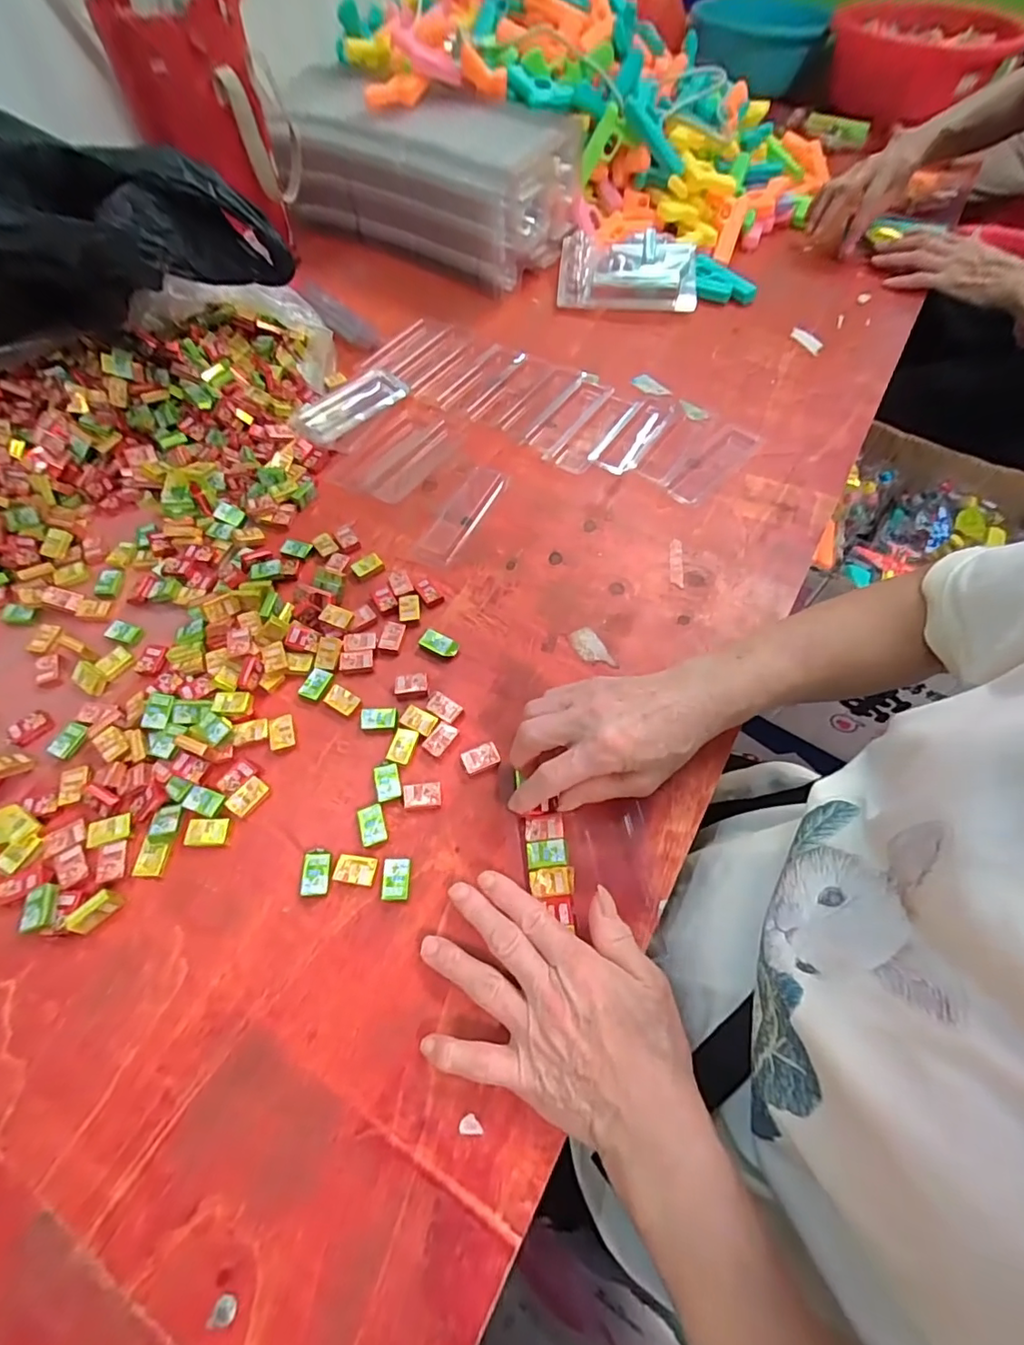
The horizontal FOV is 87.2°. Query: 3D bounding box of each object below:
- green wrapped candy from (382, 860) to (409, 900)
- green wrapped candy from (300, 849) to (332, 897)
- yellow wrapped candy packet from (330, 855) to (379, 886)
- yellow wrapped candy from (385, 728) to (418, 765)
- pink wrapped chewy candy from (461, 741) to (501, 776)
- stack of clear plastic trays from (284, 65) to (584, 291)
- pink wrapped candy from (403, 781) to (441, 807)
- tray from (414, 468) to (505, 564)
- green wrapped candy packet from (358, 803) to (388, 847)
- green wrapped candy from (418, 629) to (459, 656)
[{"bbox_3d":[-0.075,0.133,0.346,0.016,0.008,0.025,0,61,-1],"label":"green wrapped candy"},{"bbox_3d":[-0.126,0.129,0.348,0.017,0.008,0.028,-4,61,-3],"label":"green wrapped candy"},{"bbox_3d":[-0.101,0.127,0.347,0.026,0.008,0.018,4,61,1],"label":"yellow wrapped candy packet"},{"bbox_3d":[-0.080,0.053,0.389,0.018,0.004,0.026,17,62,9],"label":"yellow wrapped candy"},{"bbox_3d":[-0.022,0.061,0.388,0.027,0.009,0.019,-21,63,-12],"label":"pink wrapped chewy candy"},{"bbox_3d":[-0.112,-0.661,0.722,0.379,0.129,0.183,23,63,12],"label":"stack of clear plastic trays"},{"bbox_3d":[-0.062,0.085,0.374,0.026,0.009,0.017,-1,61,-1],"label":"pink wrapped candy"},{"bbox_3d":[-0.047,-0.150,0.512,0.042,0.007,0.129,22,63,11],"label":"tray"},{"bbox_3d":[-0.094,0.103,0.363,0.017,0.008,0.026,-17,62,-10],"label":"green wrapped candy packet"},{"bbox_3d":[-0.059,-0.024,0.436,0.033,0.007,0.017,23,63,11],"label":"green wrapped candy"}]

